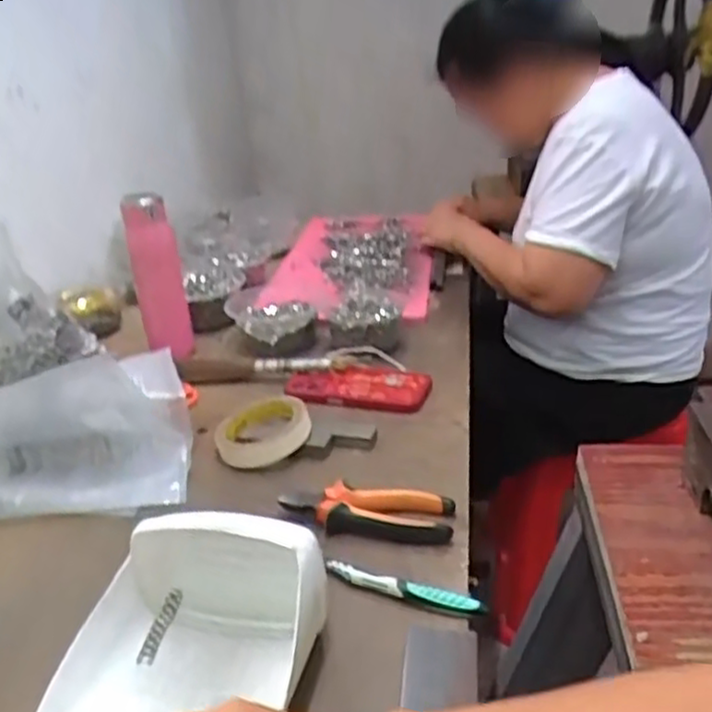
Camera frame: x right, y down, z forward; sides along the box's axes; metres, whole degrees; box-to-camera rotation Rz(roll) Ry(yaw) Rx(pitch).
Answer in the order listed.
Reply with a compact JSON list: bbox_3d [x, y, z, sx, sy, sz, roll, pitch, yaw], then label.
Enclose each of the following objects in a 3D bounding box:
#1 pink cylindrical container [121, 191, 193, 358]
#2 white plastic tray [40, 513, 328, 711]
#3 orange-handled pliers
[{"bbox_3d":[-0.260,-0.103,0.958,0.063,0.208,0.048,-16,27,-22],"label":"pink cylindrical container"},{"bbox_3d":[-0.109,0.182,0.476,0.155,0.081,0.180,2,26,13],"label":"white plastic tray"},{"bbox_3d":[0.009,0.135,0.631,0.147,0.024,0.049,2,26,13],"label":"orange-handled pliers"}]

